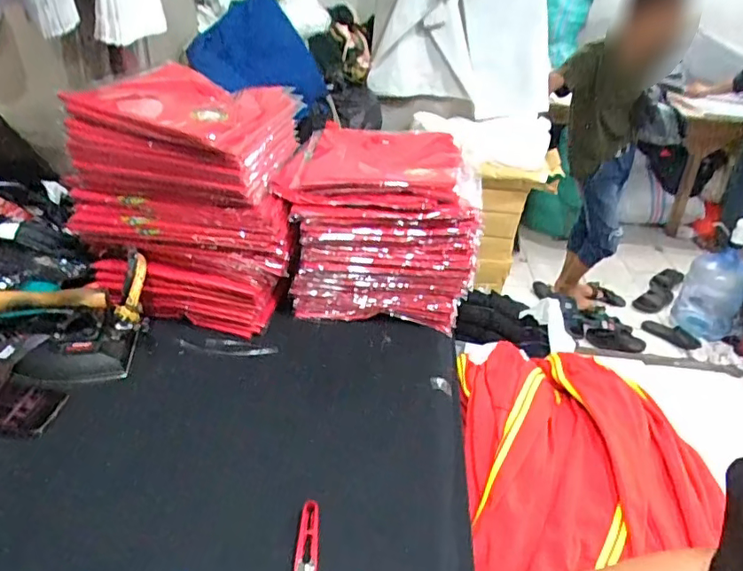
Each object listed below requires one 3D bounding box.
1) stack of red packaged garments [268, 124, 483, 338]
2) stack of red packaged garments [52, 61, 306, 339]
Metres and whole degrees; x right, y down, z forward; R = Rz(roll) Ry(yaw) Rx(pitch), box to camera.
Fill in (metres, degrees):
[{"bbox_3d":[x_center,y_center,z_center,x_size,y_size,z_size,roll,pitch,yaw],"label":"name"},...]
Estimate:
[{"bbox_3d":[0.011,-0.114,0.994,0.320,0.246,0.256,5,32,-1],"label":"stack of red packaged garments"},{"bbox_3d":[-0.291,-0.159,0.949,0.365,0.314,0.315,11,32,8],"label":"stack of red packaged garments"}]

